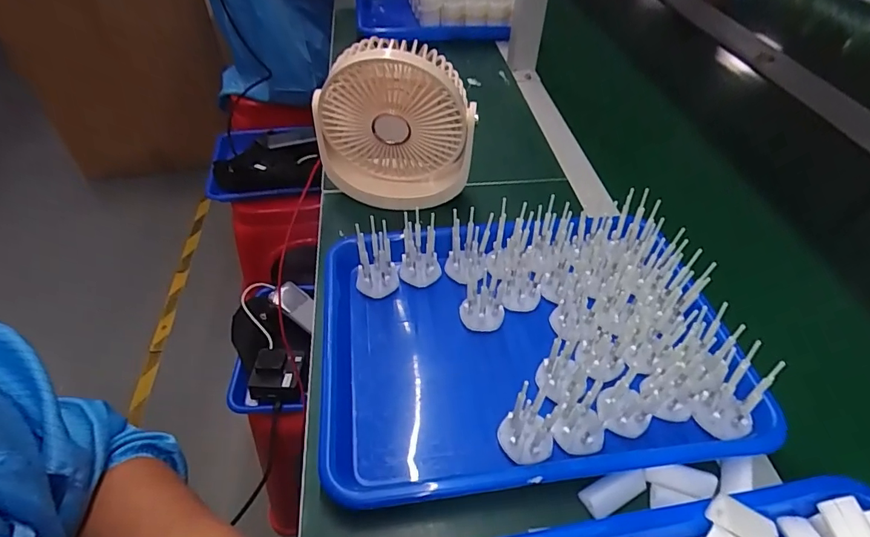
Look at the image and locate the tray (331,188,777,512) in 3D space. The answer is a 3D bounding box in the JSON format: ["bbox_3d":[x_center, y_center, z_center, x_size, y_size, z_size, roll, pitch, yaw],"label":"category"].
[{"bbox_3d":[0.073,0.049,0.388,0.333,0.067,0.242,-5,47,-6],"label":"tray"}]

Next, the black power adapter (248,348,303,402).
[{"bbox_3d":[-0.245,0.163,0.731,0.074,0.028,0.079,-2,47,-4],"label":"black power adapter"}]

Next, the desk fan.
[{"bbox_3d":[-0.039,-0.151,0.482,0.157,0.155,0.065,8,47,6],"label":"desk fan"}]

